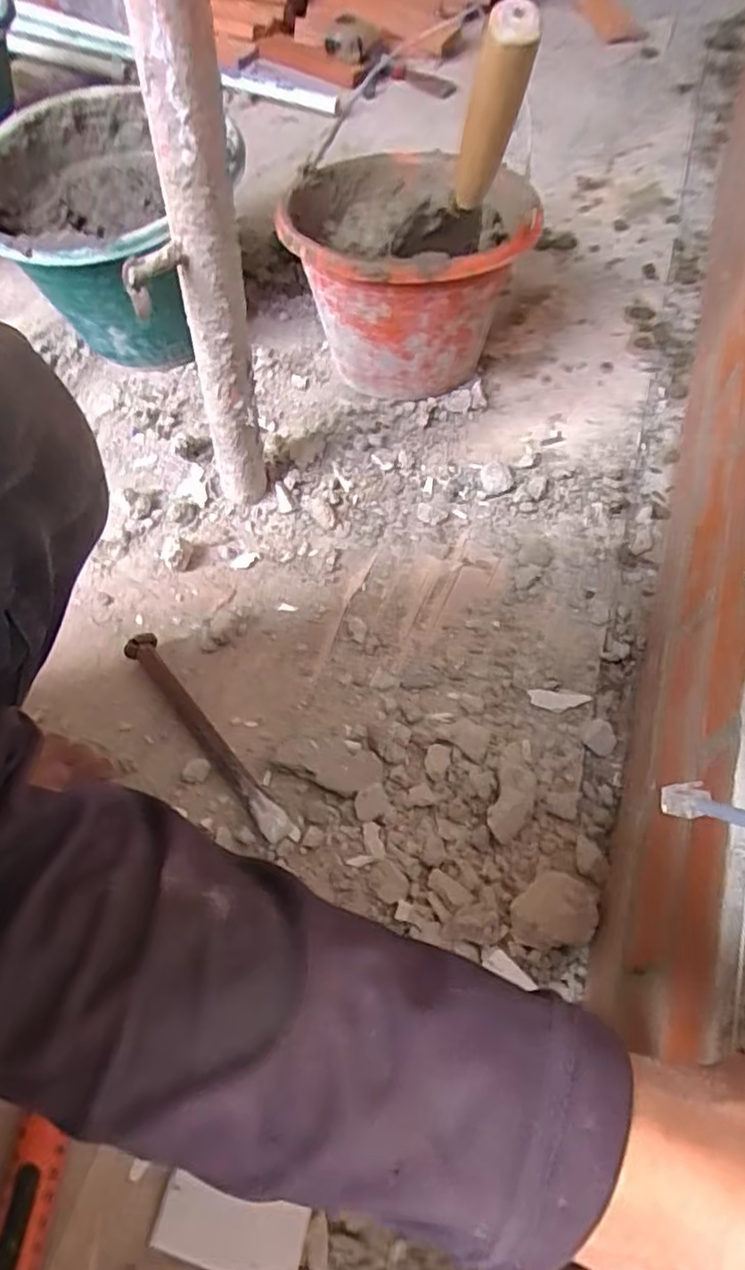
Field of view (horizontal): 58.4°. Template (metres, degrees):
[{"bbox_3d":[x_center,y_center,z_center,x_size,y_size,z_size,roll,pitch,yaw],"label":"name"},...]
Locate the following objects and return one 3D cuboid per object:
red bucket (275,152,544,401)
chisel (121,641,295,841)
[{"bbox_3d":[0.034,-0.378,0.682,0.224,0.209,0.239,0,61,0],"label":"red bucket"},{"bbox_3d":[-0.133,0.078,0.530,0.023,0.026,0.204,-35,65,-18],"label":"chisel"}]

